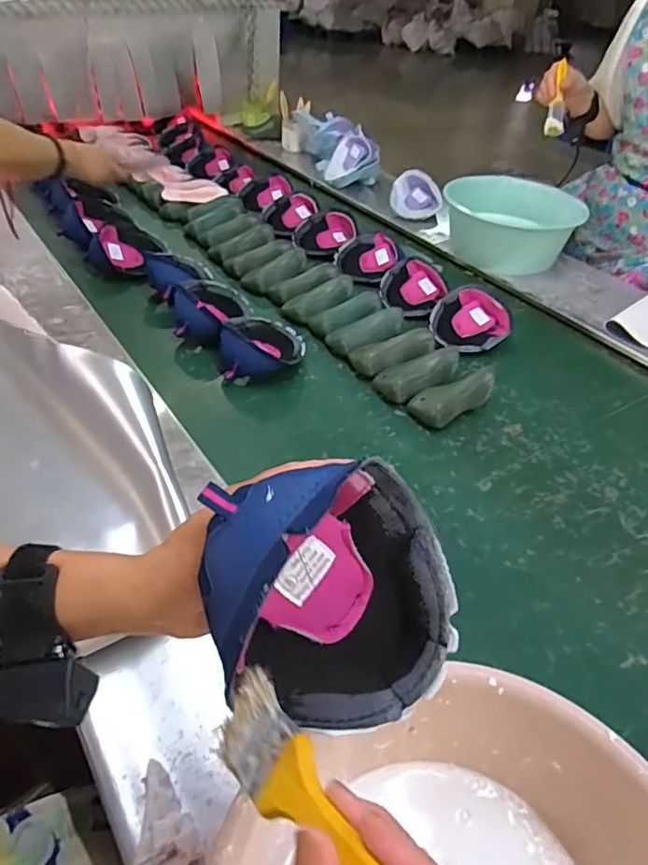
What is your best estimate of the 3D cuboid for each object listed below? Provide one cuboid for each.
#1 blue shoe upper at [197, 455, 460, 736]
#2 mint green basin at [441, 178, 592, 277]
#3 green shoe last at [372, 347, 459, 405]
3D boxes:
[{"bbox_3d":[0.002,0.091,0.317,0.137,0.144,0.080,-8,3,-22],"label":"blue shoe upper"},{"bbox_3d":[0.420,-0.491,1.297,0.249,0.133,0.258,-6,42,-12],"label":"mint green basin"},{"bbox_3d":[0.160,-0.102,0.919,0.151,0.048,0.076,-21,47,-26],"label":"green shoe last"}]

